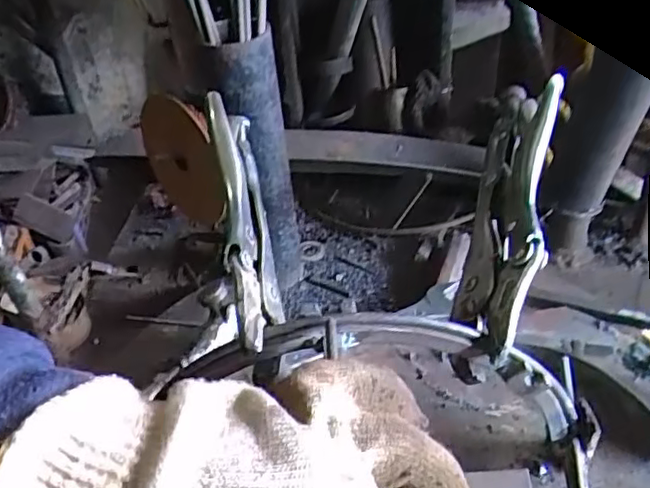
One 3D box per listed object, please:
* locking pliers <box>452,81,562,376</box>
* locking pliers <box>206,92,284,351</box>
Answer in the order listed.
[{"bbox_3d":[0.113,-0.029,0.393,0.041,0.059,0.233,9,42,15],"label":"locking pliers"},{"bbox_3d":[-0.046,-0.015,0.369,0.025,0.047,0.179,-9,53,-5],"label":"locking pliers"}]

